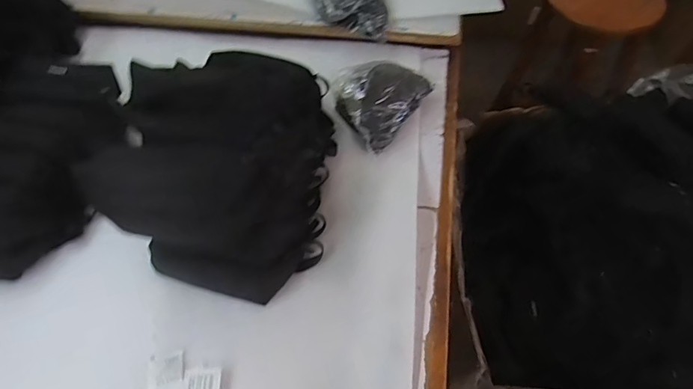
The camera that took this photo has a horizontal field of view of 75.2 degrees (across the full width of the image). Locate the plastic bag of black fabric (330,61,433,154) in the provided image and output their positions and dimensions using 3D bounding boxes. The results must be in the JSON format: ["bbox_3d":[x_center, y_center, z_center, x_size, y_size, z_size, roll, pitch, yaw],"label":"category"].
[{"bbox_3d":[0.051,-0.149,0.672,0.097,0.080,0.156,29,61,20],"label":"plastic bag of black fabric"}]

